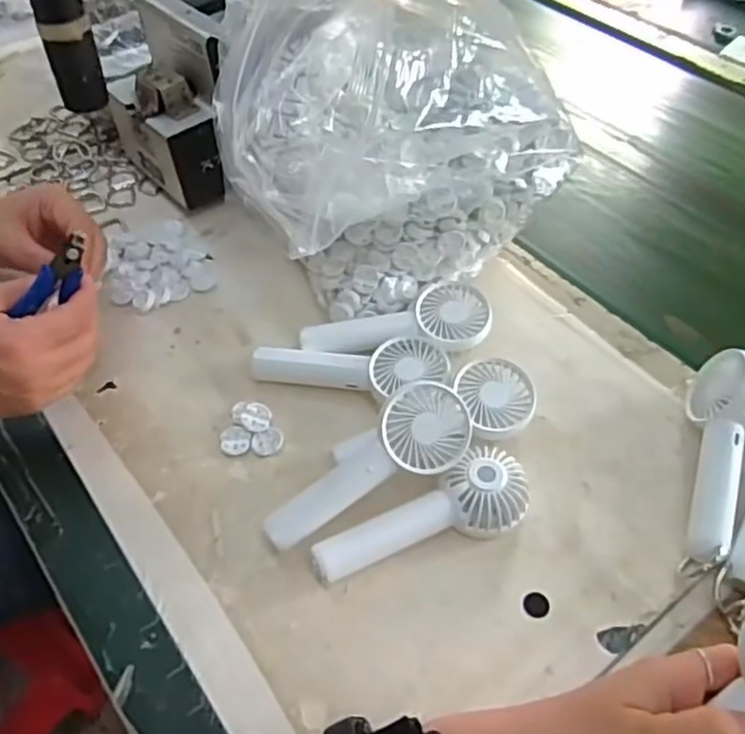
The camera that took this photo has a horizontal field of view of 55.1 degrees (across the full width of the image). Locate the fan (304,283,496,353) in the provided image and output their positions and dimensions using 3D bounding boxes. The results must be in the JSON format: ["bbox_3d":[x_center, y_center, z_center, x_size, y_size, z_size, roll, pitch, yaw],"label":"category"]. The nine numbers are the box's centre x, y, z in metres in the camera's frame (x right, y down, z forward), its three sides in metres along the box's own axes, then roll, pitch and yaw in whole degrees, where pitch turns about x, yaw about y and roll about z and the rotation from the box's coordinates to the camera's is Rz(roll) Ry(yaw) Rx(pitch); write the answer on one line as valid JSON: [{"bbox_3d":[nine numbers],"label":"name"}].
[{"bbox_3d":[0.018,-0.030,0.543,0.139,0.031,0.054,-5,51,-5],"label":"fan"}]

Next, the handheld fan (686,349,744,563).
[{"bbox_3d":[0.228,0.056,0.464,0.039,0.053,0.148,15,65,12],"label":"handheld fan"}]

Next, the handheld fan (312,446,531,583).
[{"bbox_3d":[0.030,0.091,0.445,0.139,0.031,0.047,-12,52,-10],"label":"handheld fan"}]

